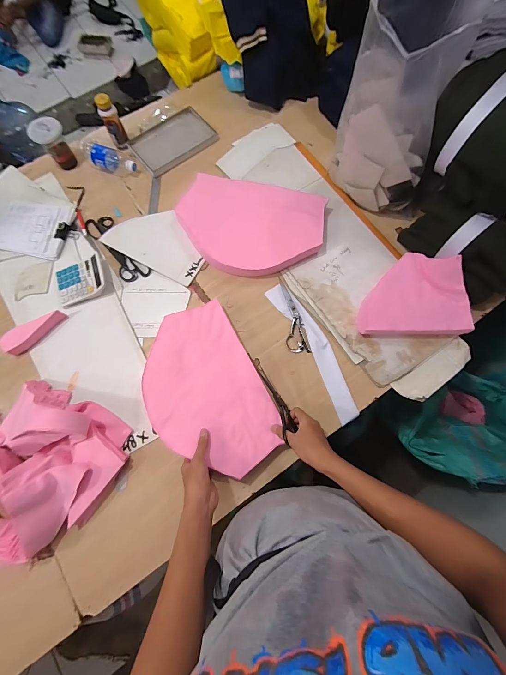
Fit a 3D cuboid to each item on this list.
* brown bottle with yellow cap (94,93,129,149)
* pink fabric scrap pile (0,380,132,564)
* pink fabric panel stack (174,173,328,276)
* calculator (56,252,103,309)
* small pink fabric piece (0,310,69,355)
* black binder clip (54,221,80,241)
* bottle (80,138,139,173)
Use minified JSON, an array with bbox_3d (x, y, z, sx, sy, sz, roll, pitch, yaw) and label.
[{"bbox_3d":[-0.431,-0.660,0.870,0.053,0.134,0.047,-27,75,-6],"label":"brown bottle with yellow cap"},{"bbox_3d":[-0.513,0.286,0.604,0.377,0.113,0.371,28,76,9],"label":"pink fabric scrap pile"},{"bbox_3d":[-0.018,-0.314,0.806,0.411,0.056,0.303,16,75,6],"label":"pink fabric panel stack"},{"bbox_3d":[-0.471,-0.157,0.772,0.134,0.034,0.132,-18,74,-4],"label":"calculator"},{"bbox_3d":[-0.561,-0.018,0.729,0.156,0.033,0.051,-39,76,-9],"label":"small pink fabric piece"},{"bbox_3d":[-0.544,-0.312,0.827,0.066,0.016,0.052,8,74,4],"label":"black binder clip"},{"bbox_3d":[-0.446,-0.560,0.882,0.181,0.057,0.077,27,76,9],"label":"bottle"}]

